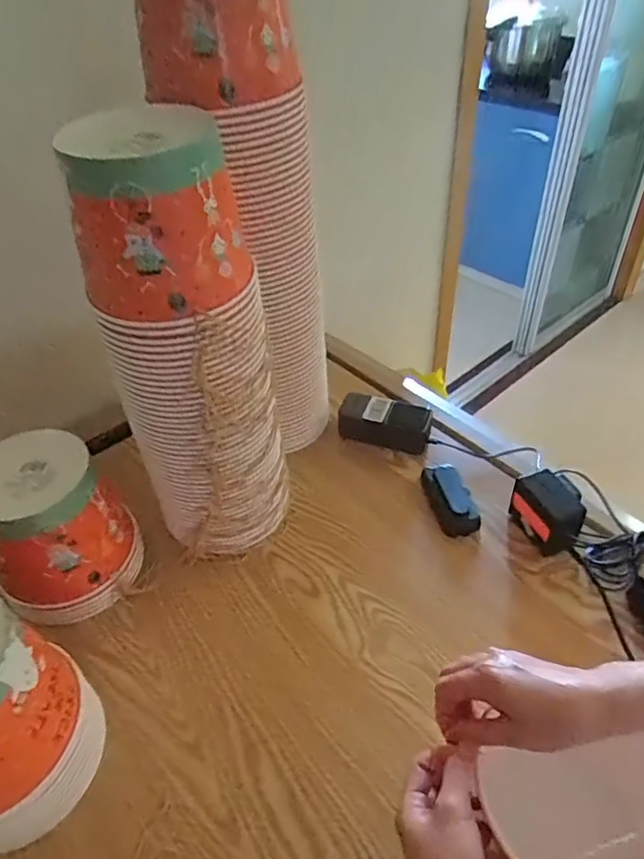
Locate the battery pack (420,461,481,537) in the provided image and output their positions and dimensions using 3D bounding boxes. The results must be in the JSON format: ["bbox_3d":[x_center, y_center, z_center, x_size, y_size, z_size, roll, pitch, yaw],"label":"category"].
[{"bbox_3d":[0.167,0.089,0.778,0.053,0.028,0.110,-7,43,-5],"label":"battery pack"}]

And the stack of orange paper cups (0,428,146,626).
[{"bbox_3d":[-0.299,0.112,0.665,0.147,0.161,0.144,25,50,28],"label":"stack of orange paper cups"}]

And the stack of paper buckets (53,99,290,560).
[{"bbox_3d":[-0.135,-0.071,0.617,0.155,0.445,0.152,-18,44,-15],"label":"stack of paper buckets"}]

